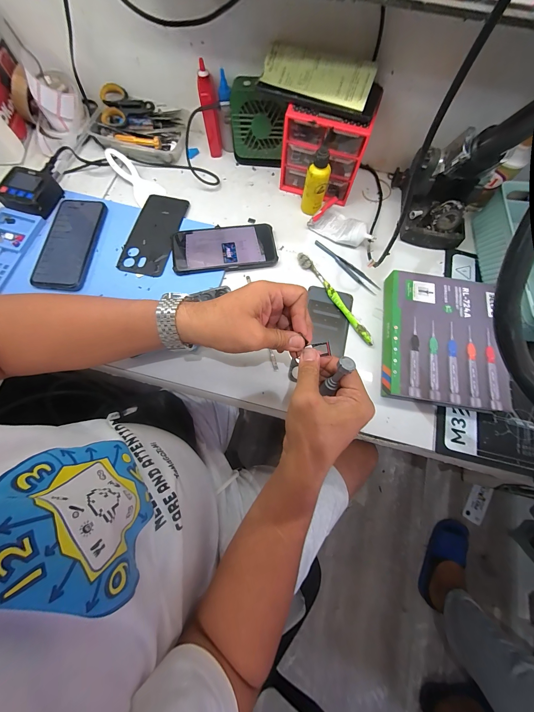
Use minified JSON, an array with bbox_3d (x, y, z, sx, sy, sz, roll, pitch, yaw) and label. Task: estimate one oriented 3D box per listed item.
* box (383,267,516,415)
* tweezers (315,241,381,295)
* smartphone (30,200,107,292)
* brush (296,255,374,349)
[{"bbox_3d":[0.254,-0.026,0.389,0.161,0.036,0.193,8,73,1],"label":"box"},{"bbox_3d":[0.133,-0.151,0.438,0.021,0.007,0.130,-42,79,-12],"label":"tweezers"},{"bbox_3d":[-0.312,-0.179,0.417,0.079,0.011,0.163,2,73,-1],"label":"smartphone"},{"bbox_3d":[0.107,-0.092,0.416,0.015,0.015,0.182,-33,77,-10],"label":"brush"}]

